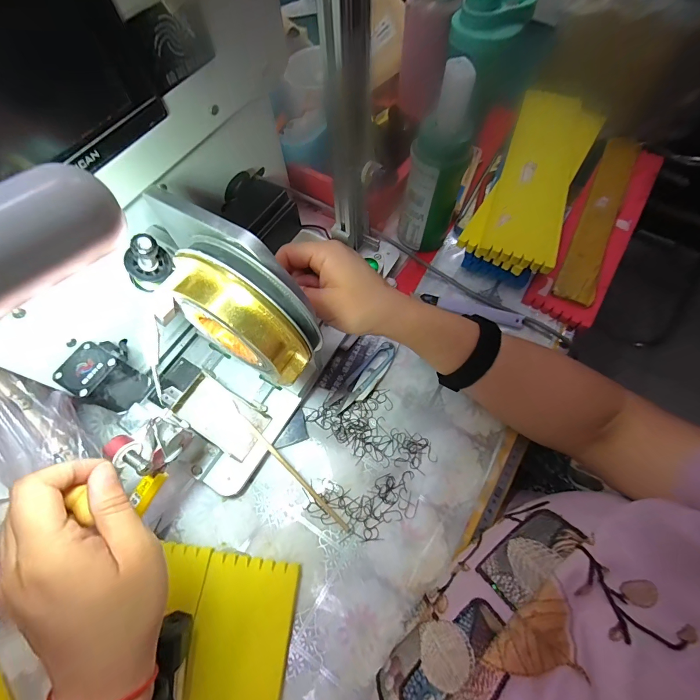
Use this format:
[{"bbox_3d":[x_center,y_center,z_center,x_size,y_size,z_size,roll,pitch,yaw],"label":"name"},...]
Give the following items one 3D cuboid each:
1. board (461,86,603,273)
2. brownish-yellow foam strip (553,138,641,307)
[{"bbox_3d":[0.237,-0.226,0.431,0.098,0.024,0.306,23,67,16],"label":"board"},{"bbox_3d":[0.324,-0.174,0.443,0.043,0.009,0.273,25,73,12],"label":"brownish-yellow foam strip"}]

